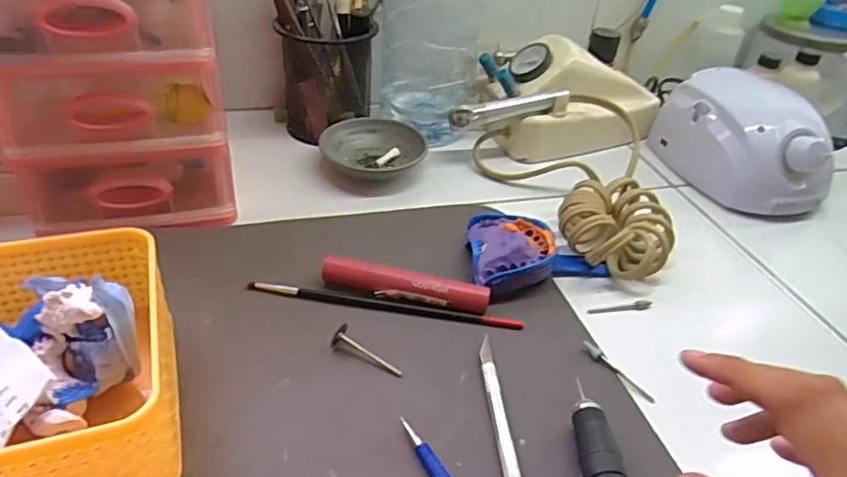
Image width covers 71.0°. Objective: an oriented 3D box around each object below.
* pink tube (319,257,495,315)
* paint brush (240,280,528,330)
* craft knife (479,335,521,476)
[{"bbox_3d":[-0.012,0.030,0.373,0.106,0.017,0.014,11,38,5],"label":"pink tube"},{"bbox_3d":[-0.025,0.041,0.371,0.170,0.007,0.008,9,38,3],"label":"paint brush"},{"bbox_3d":[0.040,0.100,0.296,0.009,0.007,0.137,1,38,-7],"label":"craft knife"}]

